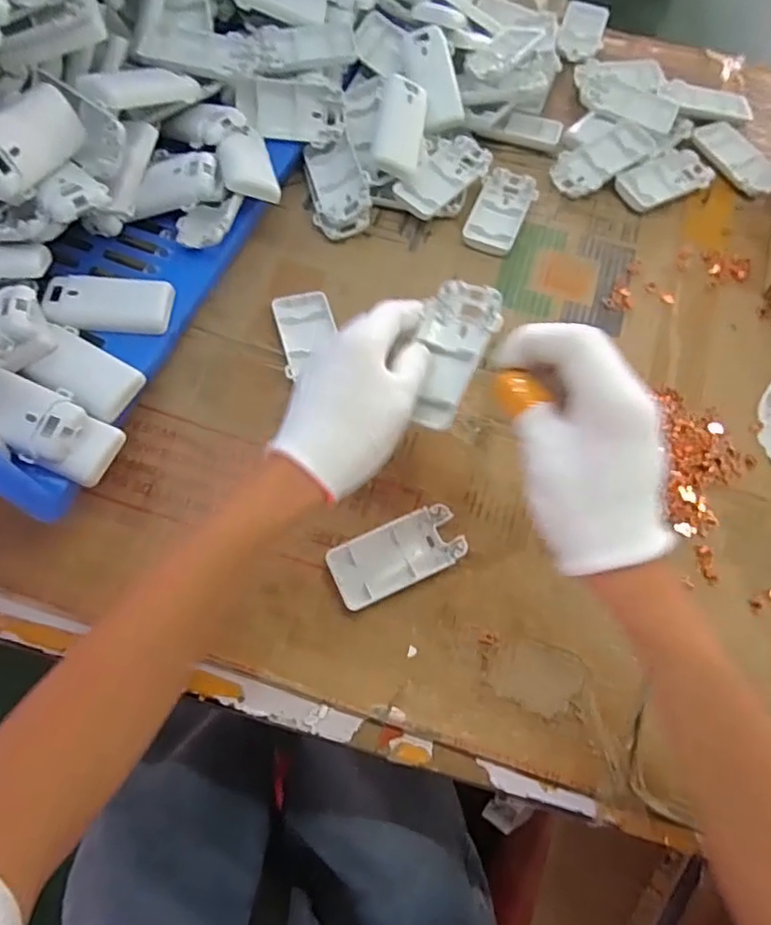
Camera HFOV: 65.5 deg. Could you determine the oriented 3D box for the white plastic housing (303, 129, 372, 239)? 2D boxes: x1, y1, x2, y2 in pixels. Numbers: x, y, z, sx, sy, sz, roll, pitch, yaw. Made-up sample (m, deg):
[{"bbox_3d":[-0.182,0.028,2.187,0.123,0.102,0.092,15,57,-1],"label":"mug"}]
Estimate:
[{"bbox_3d":[-0.043,-0.248,0.545,0.052,0.037,0.090,-10,69,-5],"label":"white plastic housing"}]

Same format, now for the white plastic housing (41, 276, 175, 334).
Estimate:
[{"bbox_3d":[-0.211,-0.122,0.459,0.093,0.015,0.043,2,86,-1],"label":"white plastic housing"}]

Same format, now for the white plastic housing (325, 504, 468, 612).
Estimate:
[{"bbox_3d":[0.008,0.067,0.432,0.095,0.017,0.046,-23,70,-13],"label":"white plastic housing"}]

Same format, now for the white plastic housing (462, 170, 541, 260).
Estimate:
[{"bbox_3d":[0.107,-0.234,0.556,0.050,0.012,0.098,19,67,5],"label":"white plastic housing"}]

